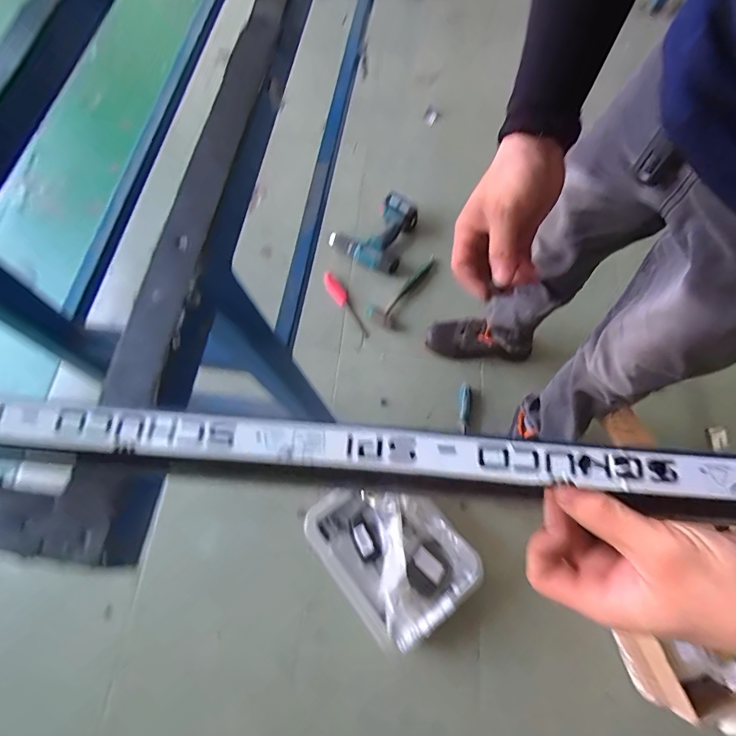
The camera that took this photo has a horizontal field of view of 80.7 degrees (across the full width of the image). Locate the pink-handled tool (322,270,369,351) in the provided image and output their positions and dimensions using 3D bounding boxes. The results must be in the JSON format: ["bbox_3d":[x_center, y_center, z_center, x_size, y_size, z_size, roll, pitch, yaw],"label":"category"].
[{"bbox_3d":[-0.065,-0.173,1.276,0.049,0.024,0.270,-24,67,-8],"label":"pink-handled tool"}]

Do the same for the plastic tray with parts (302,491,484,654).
[{"bbox_3d":[0.050,0.415,0.999,0.286,0.089,0.353,-36,69,-12],"label":"plastic tray with parts"}]

